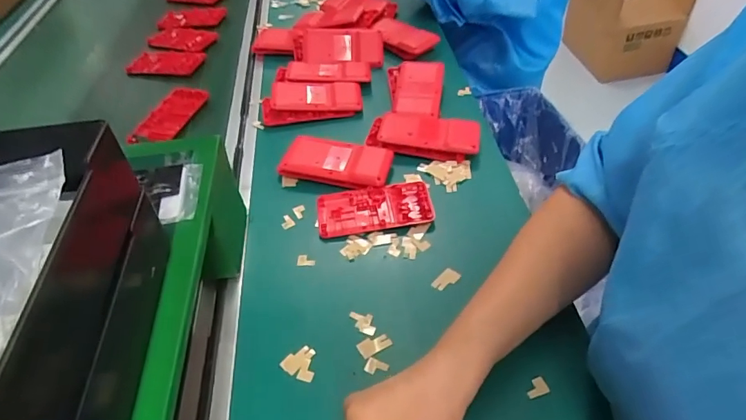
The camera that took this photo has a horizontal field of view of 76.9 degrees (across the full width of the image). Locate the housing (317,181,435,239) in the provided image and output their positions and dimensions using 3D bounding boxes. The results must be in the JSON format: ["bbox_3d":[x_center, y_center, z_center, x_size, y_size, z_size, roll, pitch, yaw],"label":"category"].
[{"bbox_3d":[0.001,-0.002,0.513,0.121,0.013,0.060,-9,46,-3],"label":"housing"}]

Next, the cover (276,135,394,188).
[{"bbox_3d":[-0.042,-0.058,0.550,0.125,0.023,0.060,8,47,13],"label":"cover"}]

